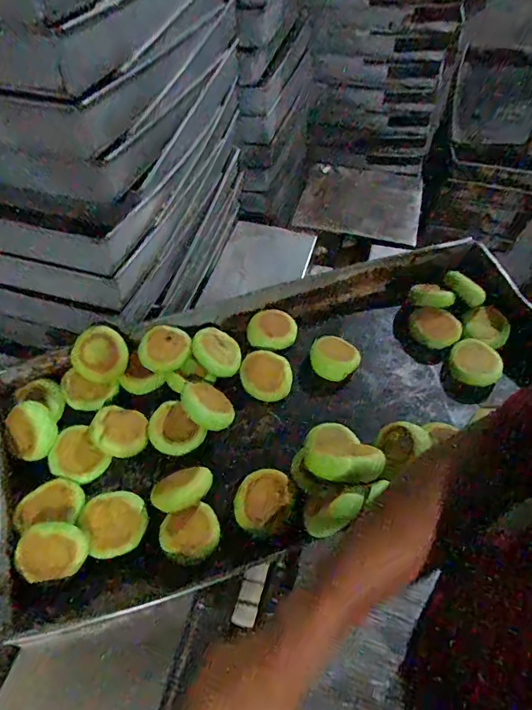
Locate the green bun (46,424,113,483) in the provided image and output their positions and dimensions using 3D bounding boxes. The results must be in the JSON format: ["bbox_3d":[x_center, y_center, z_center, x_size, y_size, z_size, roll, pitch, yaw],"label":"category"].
[{"bbox_3d":[-0.260,0.140,0.640,0.077,0.031,0.067,45,49,5],"label":"green bun"}]

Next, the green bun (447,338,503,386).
[{"bbox_3d":[0.329,0.013,0.736,0.077,0.030,0.073,24,56,14],"label":"green bun"}]

